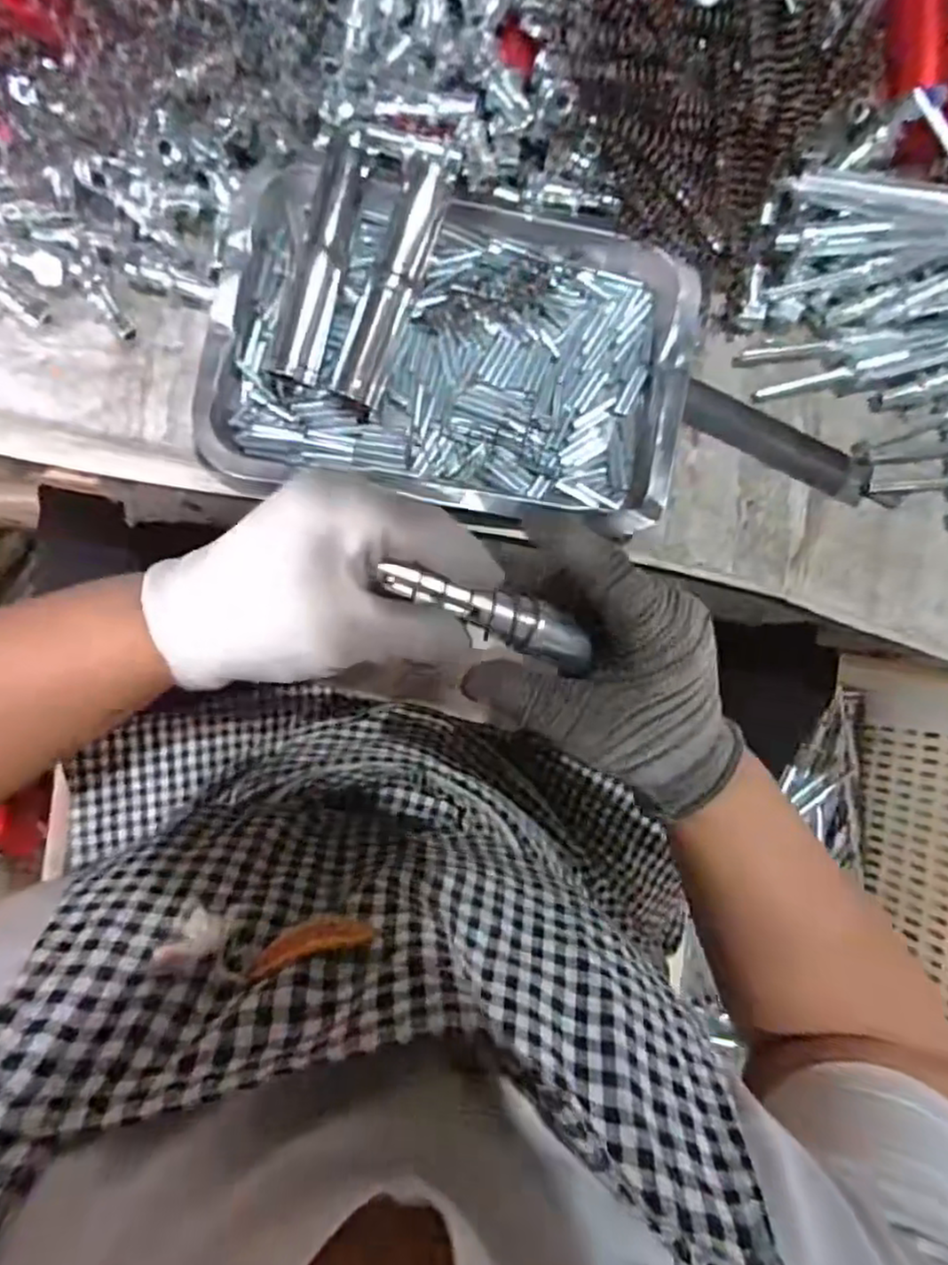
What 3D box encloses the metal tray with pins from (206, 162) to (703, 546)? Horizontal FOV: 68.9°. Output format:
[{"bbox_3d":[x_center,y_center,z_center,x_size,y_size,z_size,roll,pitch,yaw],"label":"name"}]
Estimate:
[{"bbox_3d":[-0.012,-0.152,0.379,0.252,0.030,0.170,8,86,-4],"label":"metal tray with pins"}]

